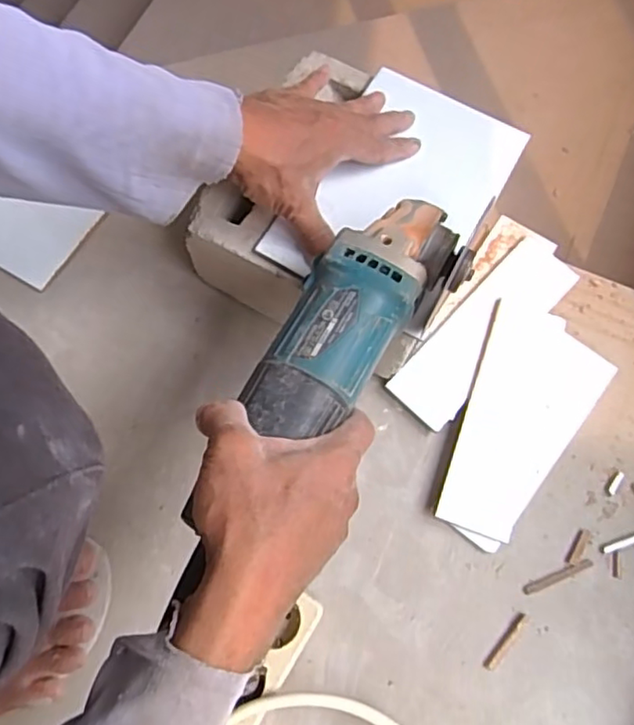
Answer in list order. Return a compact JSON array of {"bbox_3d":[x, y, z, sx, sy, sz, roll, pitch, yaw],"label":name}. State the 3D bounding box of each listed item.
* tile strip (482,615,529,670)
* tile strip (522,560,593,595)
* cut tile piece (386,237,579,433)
[{"bbox_3d":[0.142,0.209,0.469,0.008,0.004,0.049,39,74,12],"label":"tile strip"},{"bbox_3d":[0.187,0.166,0.484,0.058,0.004,0.008,-19,71,-8],"label":"tile strip"},{"bbox_3d":[0.146,-0.028,0.549,0.059,0.010,0.199,42,74,13],"label":"cut tile piece"}]

